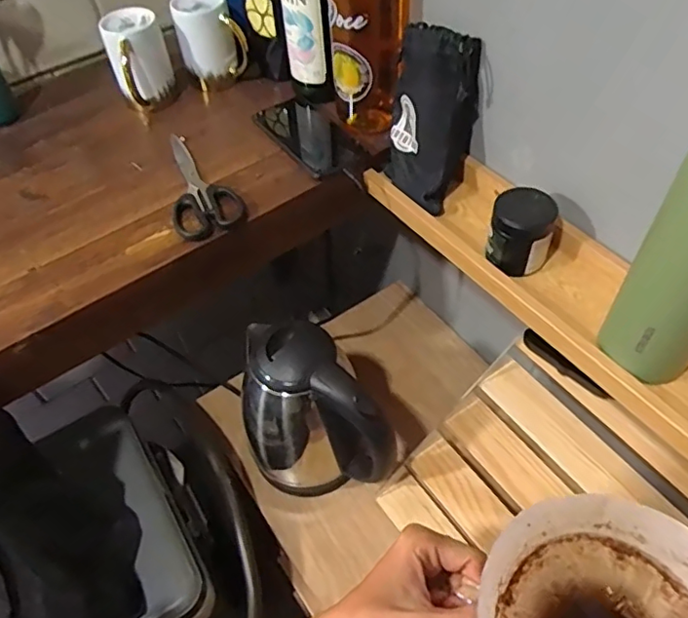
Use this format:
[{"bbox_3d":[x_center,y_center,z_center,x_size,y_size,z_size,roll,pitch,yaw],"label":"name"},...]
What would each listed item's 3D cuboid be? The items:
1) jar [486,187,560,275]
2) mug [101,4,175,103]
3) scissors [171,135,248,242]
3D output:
[{"bbox_3d":[0.172,-0.073,0.560,0.061,0.073,0.054,19,55,17],"label":"jar"},{"bbox_3d":[-0.258,-0.313,0.719,0.071,0.099,0.086,-17,53,-10],"label":"mug"},{"bbox_3d":[-0.167,-0.141,0.637,0.074,0.014,0.167,-21,54,-13],"label":"scissors"}]

